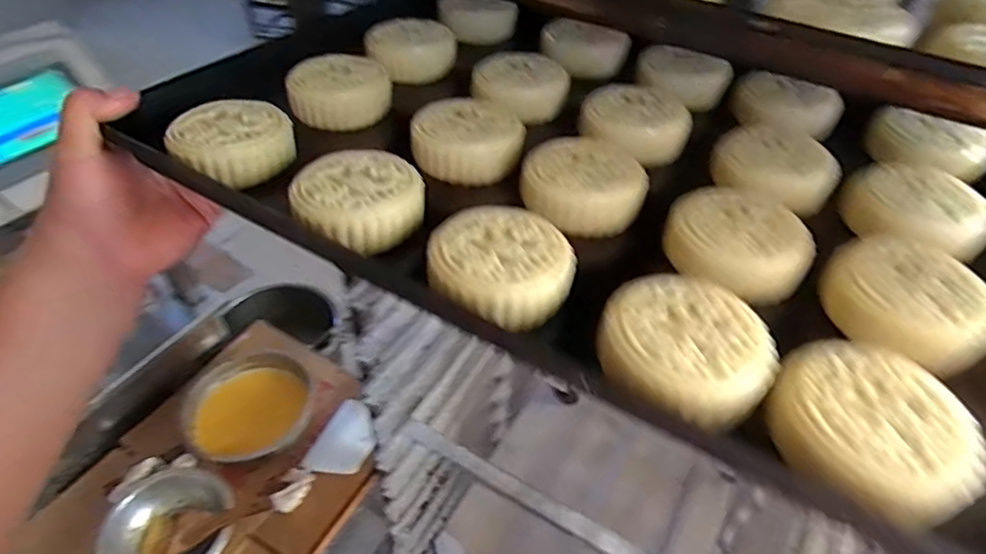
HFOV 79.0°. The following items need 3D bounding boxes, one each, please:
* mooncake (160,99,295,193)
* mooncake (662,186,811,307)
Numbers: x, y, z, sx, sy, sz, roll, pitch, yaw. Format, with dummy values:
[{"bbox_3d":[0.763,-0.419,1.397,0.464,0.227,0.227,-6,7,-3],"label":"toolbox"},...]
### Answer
[{"bbox_3d":[-0.158,-0.082,0.367,0.068,0.027,0.075,-27,56,-22],"label":"mooncake"},{"bbox_3d":[0.133,-0.022,0.326,0.073,0.023,0.073,1,50,-1],"label":"mooncake"}]

